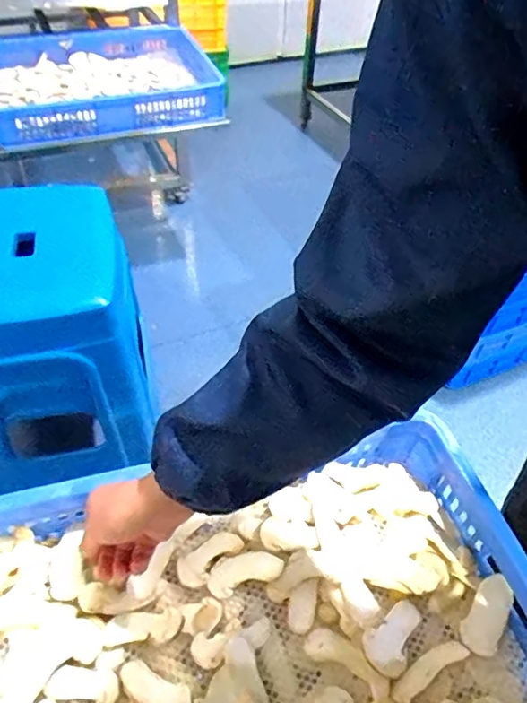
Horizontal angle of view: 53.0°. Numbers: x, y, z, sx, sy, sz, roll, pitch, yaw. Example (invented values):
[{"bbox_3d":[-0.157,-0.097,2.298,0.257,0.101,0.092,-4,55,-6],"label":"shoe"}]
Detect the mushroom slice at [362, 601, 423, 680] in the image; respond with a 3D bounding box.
[{"bbox_3d":[0.121,0.260,0.482,0.070,0.004,0.041,-27,68,-35],"label":"mushroom slice"}]

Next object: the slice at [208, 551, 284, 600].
[{"bbox_3d":[-0.019,0.213,0.515,0.071,0.005,0.034,-15,49,-16],"label":"slice"}]

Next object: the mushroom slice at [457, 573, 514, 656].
[{"bbox_3d":[0.212,0.248,0.499,0.032,0.014,0.074,28,64,21],"label":"mushroom slice"}]

